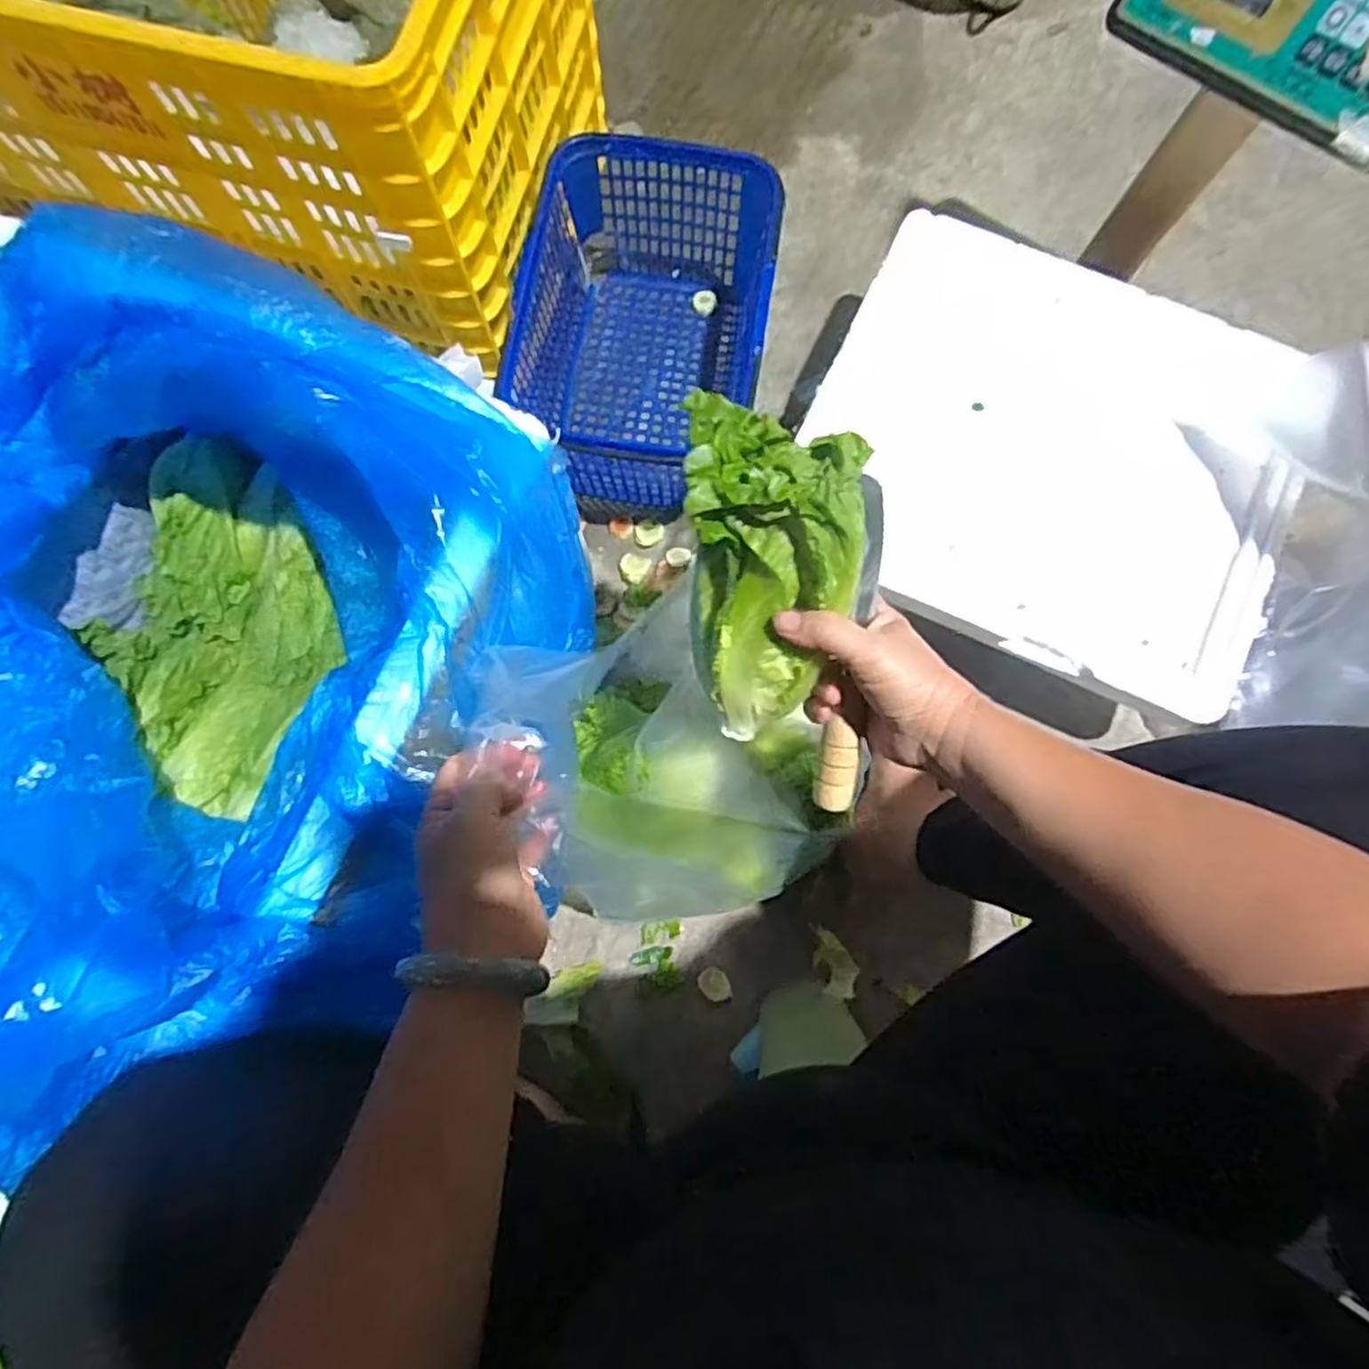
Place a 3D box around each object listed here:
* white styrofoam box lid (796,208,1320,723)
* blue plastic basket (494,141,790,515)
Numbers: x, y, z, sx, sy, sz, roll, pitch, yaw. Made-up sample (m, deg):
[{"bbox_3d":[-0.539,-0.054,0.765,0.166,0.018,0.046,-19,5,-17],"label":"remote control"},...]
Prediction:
[{"bbox_3d":[0.349,-0.223,0.680,0.445,0.040,0.391,25,79,5],"label":"white styrofoam box lid"},{"bbox_3d":[-0.040,-0.378,0.757,0.245,0.162,0.301,7,78,1],"label":"blue plastic basket"}]

